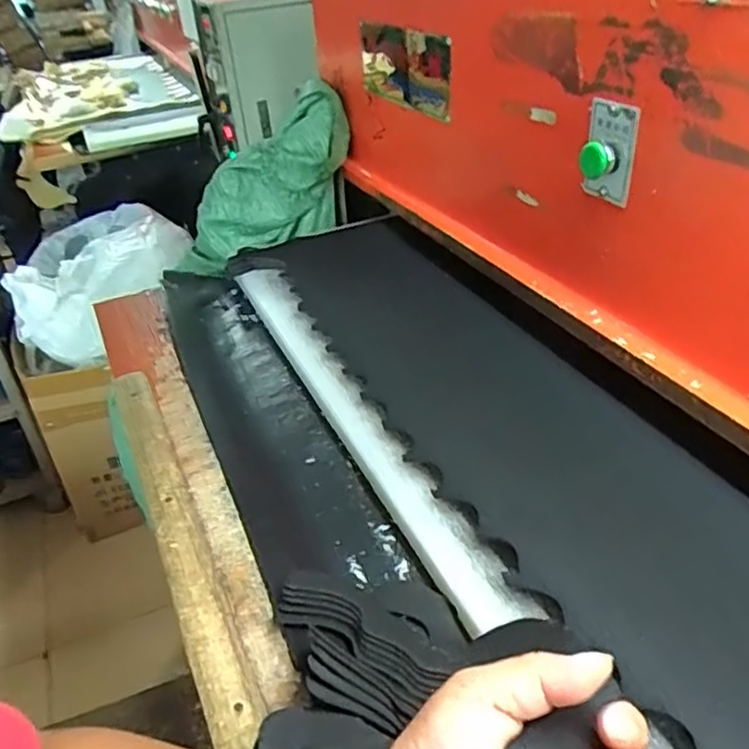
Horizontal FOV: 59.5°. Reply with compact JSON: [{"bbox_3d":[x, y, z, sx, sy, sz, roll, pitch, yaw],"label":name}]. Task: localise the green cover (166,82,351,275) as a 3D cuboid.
[{"bbox_3d":[-0.207,-0.292,1.195,0.200,0.465,0.152,44,29,-13],"label":"green cover"}]

